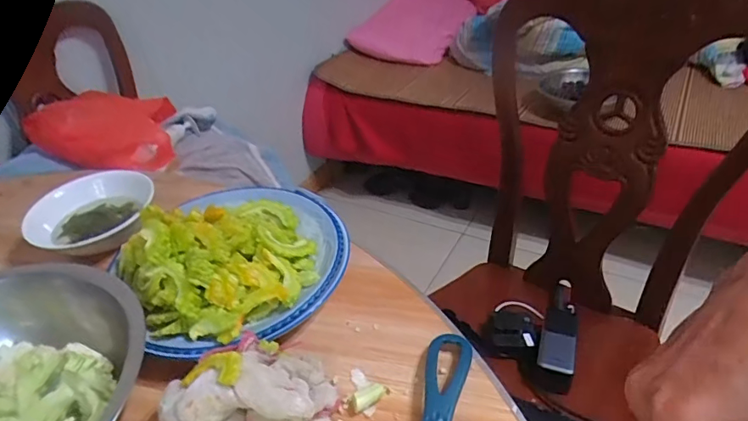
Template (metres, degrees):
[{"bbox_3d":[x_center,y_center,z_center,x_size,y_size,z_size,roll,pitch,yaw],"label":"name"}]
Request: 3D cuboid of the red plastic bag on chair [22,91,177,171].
[{"bbox_3d":[-0.511,-0.160,0.952,0.230,0.123,0.164,-12,37,-8],"label":"red plastic bag on chair"}]

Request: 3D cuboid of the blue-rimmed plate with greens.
[{"bbox_3d":[-0.141,0.036,0.511,0.216,0.084,0.225,-2,37,1],"label":"blue-rimmed plate with greens"}]

